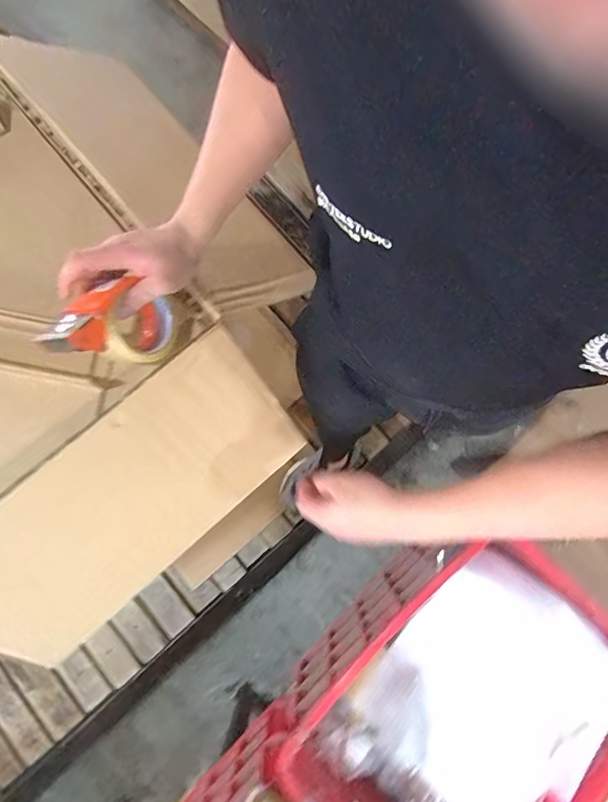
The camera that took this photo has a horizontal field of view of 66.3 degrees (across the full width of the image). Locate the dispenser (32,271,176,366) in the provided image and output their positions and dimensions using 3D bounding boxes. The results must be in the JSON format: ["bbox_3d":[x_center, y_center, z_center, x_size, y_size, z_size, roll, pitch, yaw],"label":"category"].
[{"bbox_3d":[-0.210,-0.086,0.522,0.082,0.144,0.083,3,97,28],"label":"dispenser"}]

